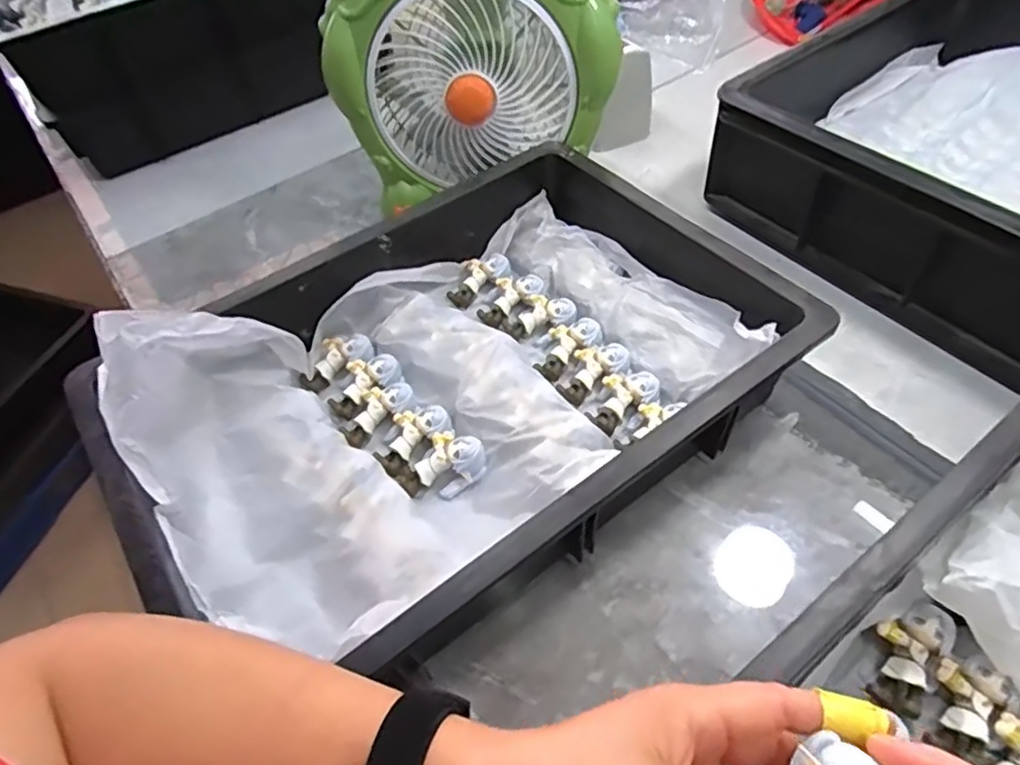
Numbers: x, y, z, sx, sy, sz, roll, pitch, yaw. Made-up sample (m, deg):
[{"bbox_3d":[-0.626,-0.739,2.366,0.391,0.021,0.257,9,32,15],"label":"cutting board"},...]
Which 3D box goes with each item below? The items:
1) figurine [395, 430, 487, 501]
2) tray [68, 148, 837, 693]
[{"bbox_3d":[-0.048,0.061,0.456,0.042,0.032,0.055,36,63,29],"label":"figurine"},{"bbox_3d":[-0.041,0.003,0.470,0.438,0.089,0.310,-32,55,-19],"label":"tray"}]

